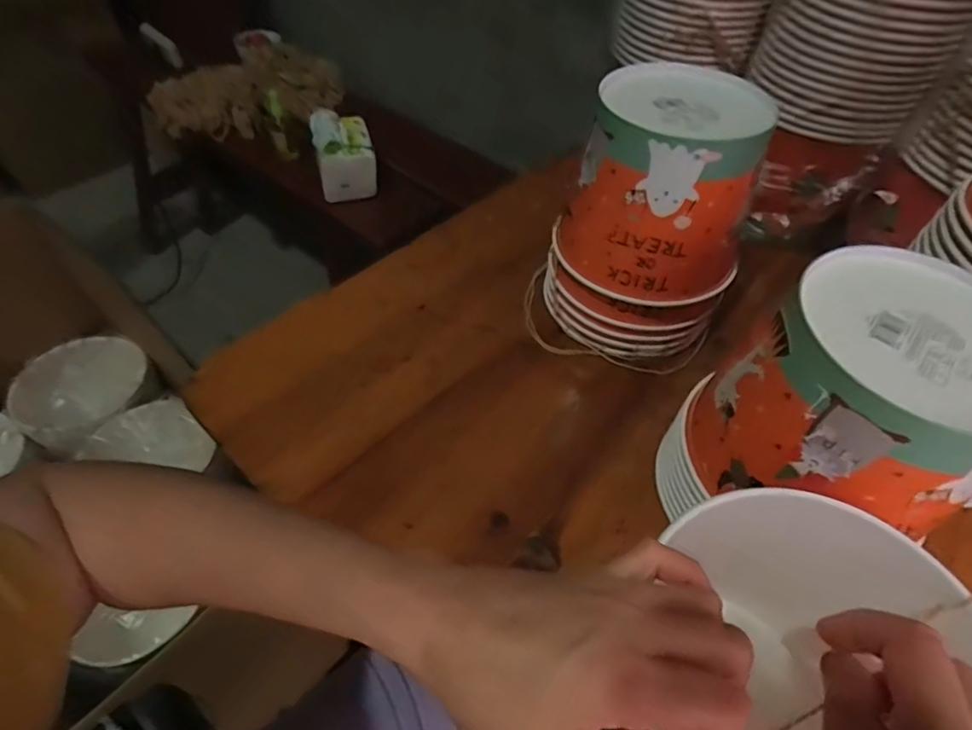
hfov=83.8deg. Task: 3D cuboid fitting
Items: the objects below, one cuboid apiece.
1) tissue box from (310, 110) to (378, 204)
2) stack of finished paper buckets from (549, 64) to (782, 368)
[{"bbox_3d":[-0.258,-0.381,0.981,0.100,0.110,0.117,-12,54,-14],"label":"tissue box"},{"bbox_3d":[0.145,-0.119,0.471,0.149,0.207,0.133,28,55,16],"label":"stack of finished paper buckets"}]

